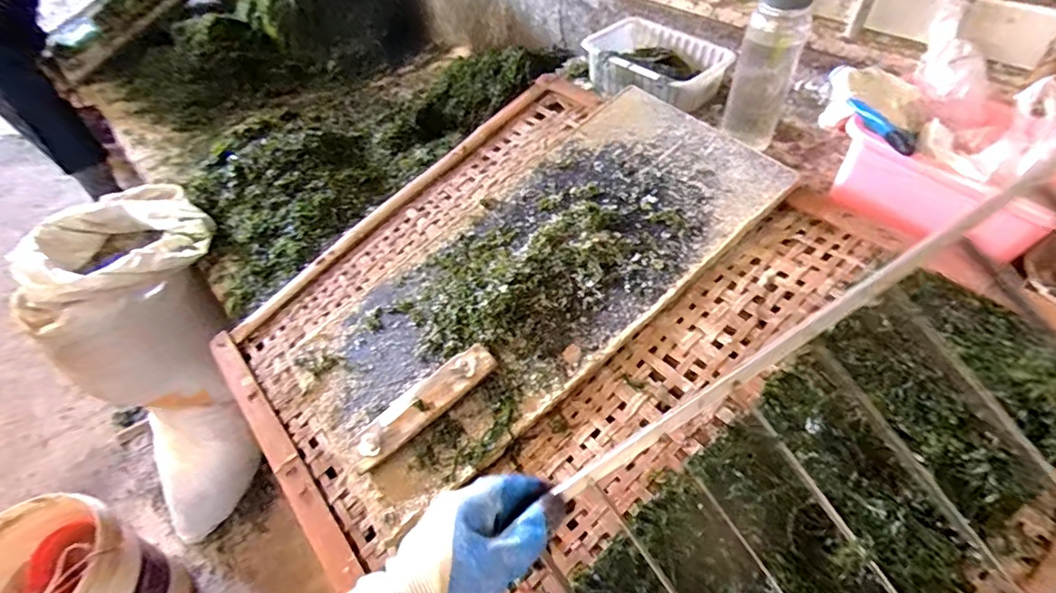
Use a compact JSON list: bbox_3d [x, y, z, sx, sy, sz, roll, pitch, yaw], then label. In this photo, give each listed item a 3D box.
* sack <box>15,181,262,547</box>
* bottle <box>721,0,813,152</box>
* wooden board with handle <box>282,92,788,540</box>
[{"bbox_3d":[-0.841,0.180,1.294,0.403,0.828,0.412,-20,50,-14],"label":"sack"},{"bbox_3d":[0.366,-0.362,0.785,0.091,0.284,0.092,25,54,23],"label":"bottle"},{"bbox_3d":[-0.003,-0.034,0.726,0.739,0.058,0.349,-41,57,-11],"label":"wooden board with handle"}]

